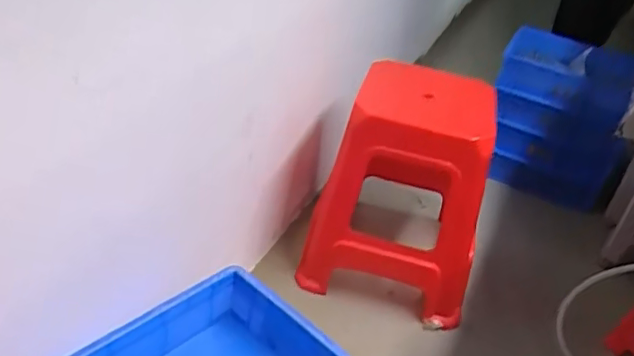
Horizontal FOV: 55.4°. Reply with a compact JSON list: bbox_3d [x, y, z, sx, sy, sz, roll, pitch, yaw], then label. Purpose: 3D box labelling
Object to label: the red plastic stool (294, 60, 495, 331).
[{"bbox_3d":[0.200,0.017,1.470,0.379,0.484,0.379,13,35,5],"label":"red plastic stool"}]

